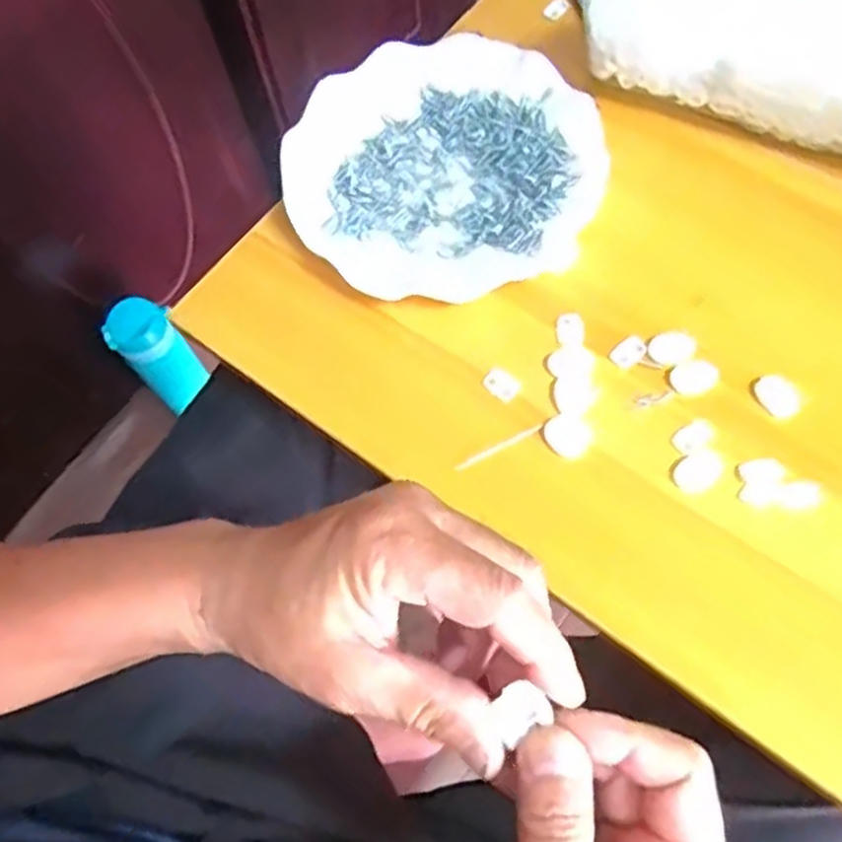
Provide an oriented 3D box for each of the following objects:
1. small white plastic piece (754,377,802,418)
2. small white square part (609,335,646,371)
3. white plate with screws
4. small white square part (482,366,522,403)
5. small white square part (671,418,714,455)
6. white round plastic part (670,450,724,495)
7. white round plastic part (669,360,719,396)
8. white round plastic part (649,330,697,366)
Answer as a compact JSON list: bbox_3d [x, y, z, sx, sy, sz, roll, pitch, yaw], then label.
[{"bbox_3d":[0.186,-0.014,0.397,0.020,0.004,0.023,-31,68,-10],"label":"small white plastic piece"},{"bbox_3d":[0.112,-0.037,0.412,0.021,0.004,0.014,-38,70,-12],"label":"small white square part"},{"bbox_3d":[0.013,-0.151,0.453,0.178,0.021,0.175,-1,66,3],"label":"white plate with screws"},{"bbox_3d":[0.043,-0.019,0.411,0.019,0.004,0.014,42,75,19],"label":"small white square part"},{"bbox_3d":[0.140,0.007,0.390,0.022,0.004,0.013,-30,68,-9],"label":"small white square part"},{"bbox_3d":[0.139,0.025,0.384,0.026,0.004,0.020,-43,71,-14],"label":"white round plastic part"},{"bbox_3d":[0.145,-0.023,0.404,0.024,0.004,0.018,-21,67,-6],"label":"white round plastic part"},{"bbox_3d":[0.135,-0.039,0.410,0.023,0.006,0.019,-21,67,-6],"label":"white round plastic part"}]

